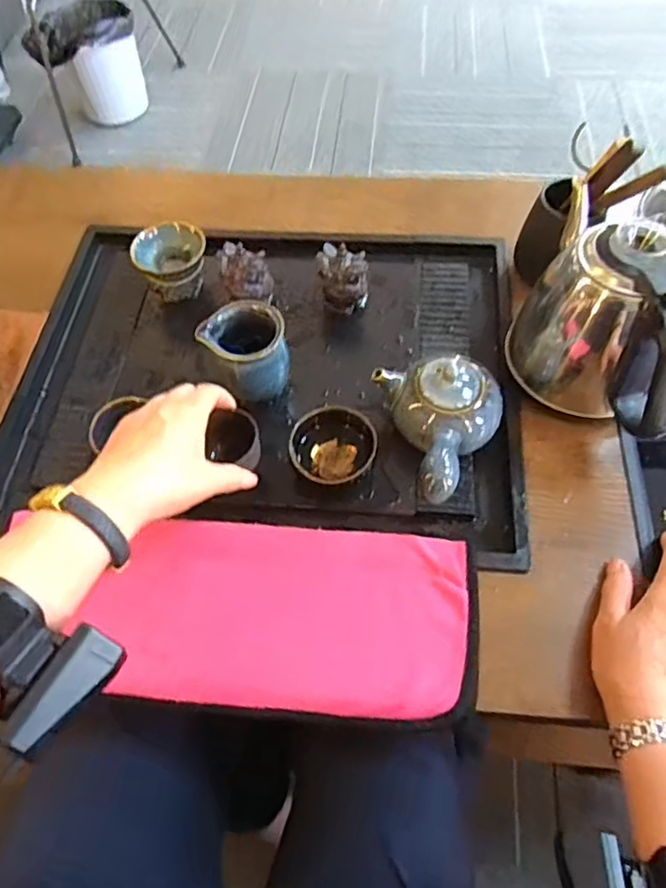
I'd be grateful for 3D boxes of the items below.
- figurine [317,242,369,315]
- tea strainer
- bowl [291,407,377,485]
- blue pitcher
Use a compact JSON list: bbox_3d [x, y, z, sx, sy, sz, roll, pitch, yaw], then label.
[{"bbox_3d":[0.010,-0.163,0.612,0.051,0.068,0.042,-3,59,1],"label":"figurine"},{"bbox_3d":[-0.168,-0.191,0.637,0.075,0.062,0.057,-14,60,-6],"label":"tea strainer"},{"bbox_3d":[0.000,0.007,0.525,0.070,0.055,0.063,-3,59,1],"label":"bowl"},{"bbox_3d":[-0.076,-0.078,0.556,0.067,0.089,0.067,-36,64,-17],"label":"blue pitcher"}]

